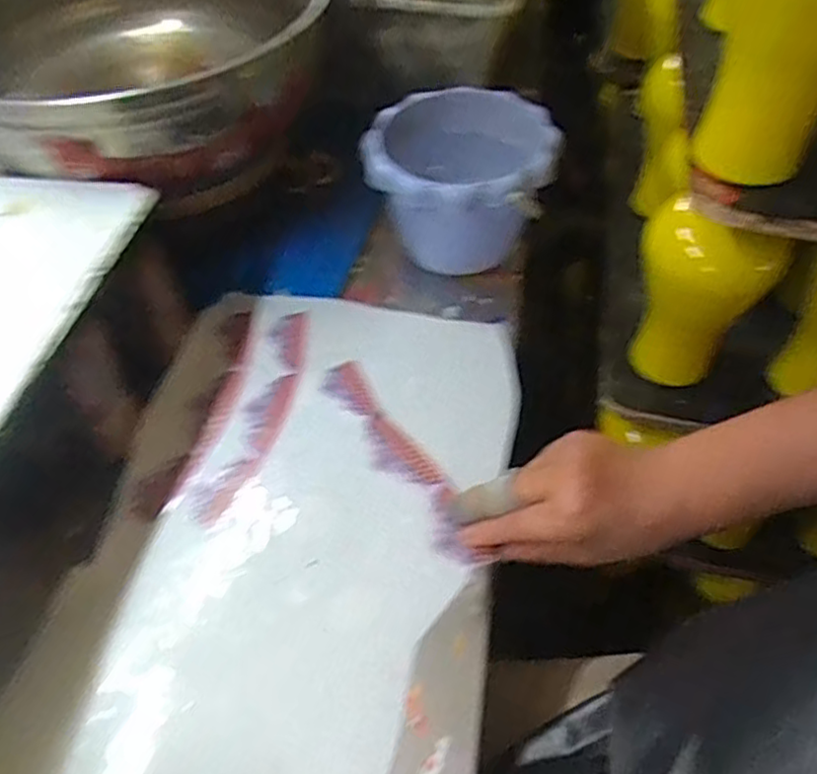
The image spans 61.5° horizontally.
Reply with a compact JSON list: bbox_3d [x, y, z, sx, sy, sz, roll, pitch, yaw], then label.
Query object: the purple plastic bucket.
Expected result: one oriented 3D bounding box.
[{"bbox_3d":[0.048,-0.178,0.619,0.153,0.128,0.155,-2,51,2],"label":"purple plastic bucket"}]

